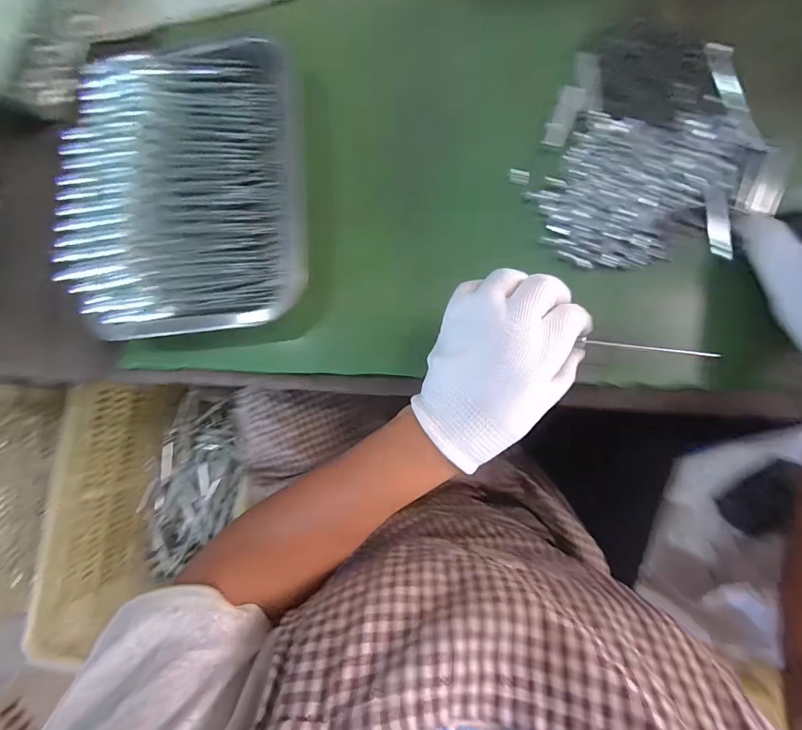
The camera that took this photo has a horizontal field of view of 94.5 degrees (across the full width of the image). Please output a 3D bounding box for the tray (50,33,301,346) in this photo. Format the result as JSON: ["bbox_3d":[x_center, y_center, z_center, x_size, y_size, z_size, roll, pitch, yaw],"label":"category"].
[{"bbox_3d":[-0.166,-0.146,0.298,0.171,0.057,0.244,0,85,8],"label":"tray"}]

